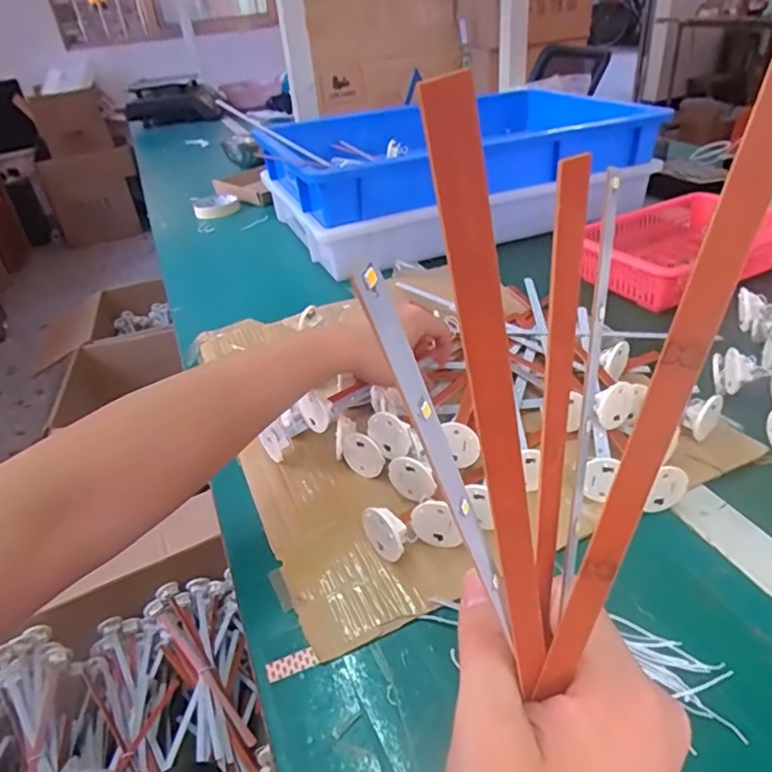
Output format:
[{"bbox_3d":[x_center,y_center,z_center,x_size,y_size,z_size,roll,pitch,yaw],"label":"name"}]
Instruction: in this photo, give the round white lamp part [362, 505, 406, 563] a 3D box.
[{"bbox_3d":[0.002,0.104,0.395,0.018,0.038,0.035,-32,42,-32],"label":"round white lamp part"}]

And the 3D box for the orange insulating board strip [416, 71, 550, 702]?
[{"bbox_3d":[0.029,0.021,0.137,0.010,0.171,0.004,-22,33,-10],"label":"orange insulating board strip"}]

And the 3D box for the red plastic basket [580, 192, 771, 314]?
[{"bbox_3d":[0.362,-0.169,0.717,0.237,0.063,0.175,-18,36,-16],"label":"red plastic basket"}]

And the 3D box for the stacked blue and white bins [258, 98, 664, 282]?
[{"bbox_3d":[0.117,-0.363,0.950,0.577,0.135,0.361,-16,36,-14],"label":"stacked blue and white bins"}]

